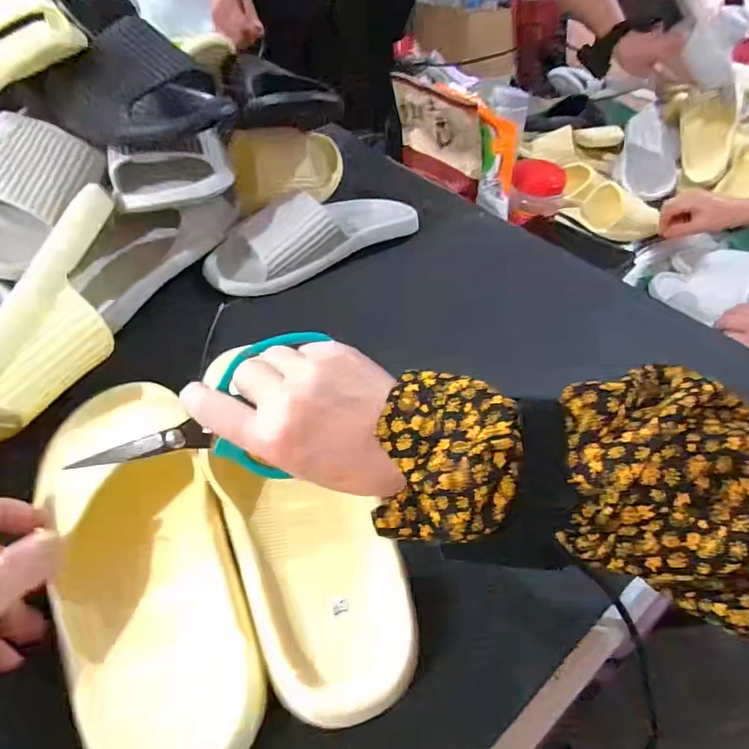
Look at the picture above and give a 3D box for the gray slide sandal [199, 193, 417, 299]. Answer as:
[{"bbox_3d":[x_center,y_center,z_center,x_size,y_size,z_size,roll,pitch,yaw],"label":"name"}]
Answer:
[{"bbox_3d":[-0.062,-0.172,0.568,0.275,0.068,0.102,-25,52,-30],"label":"gray slide sandal"}]

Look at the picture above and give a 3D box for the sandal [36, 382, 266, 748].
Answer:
[{"bbox_3d":[-0.141,0.104,0.302,0.090,0.056,0.250,-16,57,-23],"label":"sandal"}]

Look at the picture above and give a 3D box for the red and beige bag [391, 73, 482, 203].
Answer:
[{"bbox_3d":[0.092,-0.364,0.766,0.034,0.151,0.180,-35,53,-14],"label":"red and beige bag"}]

